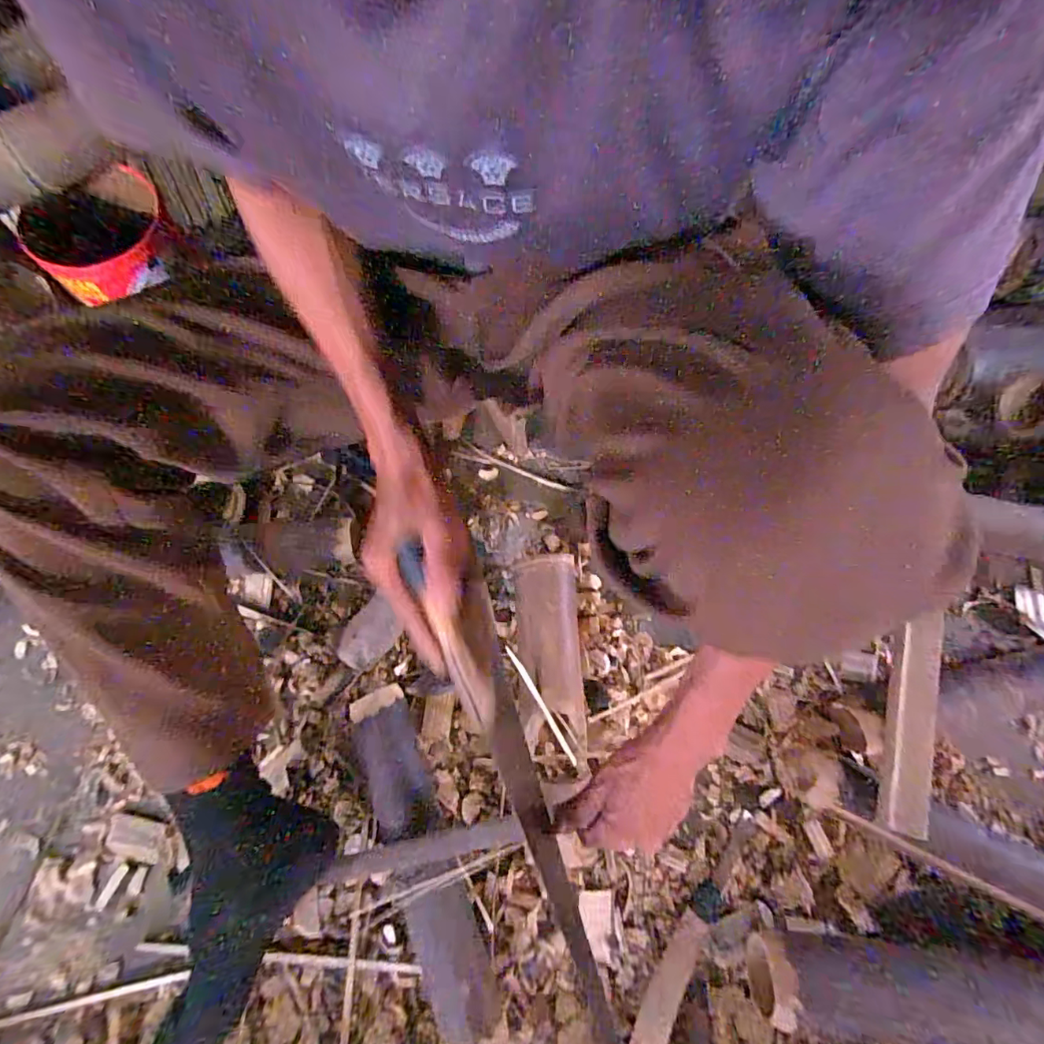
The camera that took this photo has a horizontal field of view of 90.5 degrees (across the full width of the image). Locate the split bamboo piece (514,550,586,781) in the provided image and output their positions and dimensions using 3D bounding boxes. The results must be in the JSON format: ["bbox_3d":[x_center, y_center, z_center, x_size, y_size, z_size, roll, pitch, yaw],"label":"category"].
[{"bbox_3d":[0.030,0.146,0.565,0.069,0.032,0.218,-2,73,-2],"label":"split bamboo piece"}]

